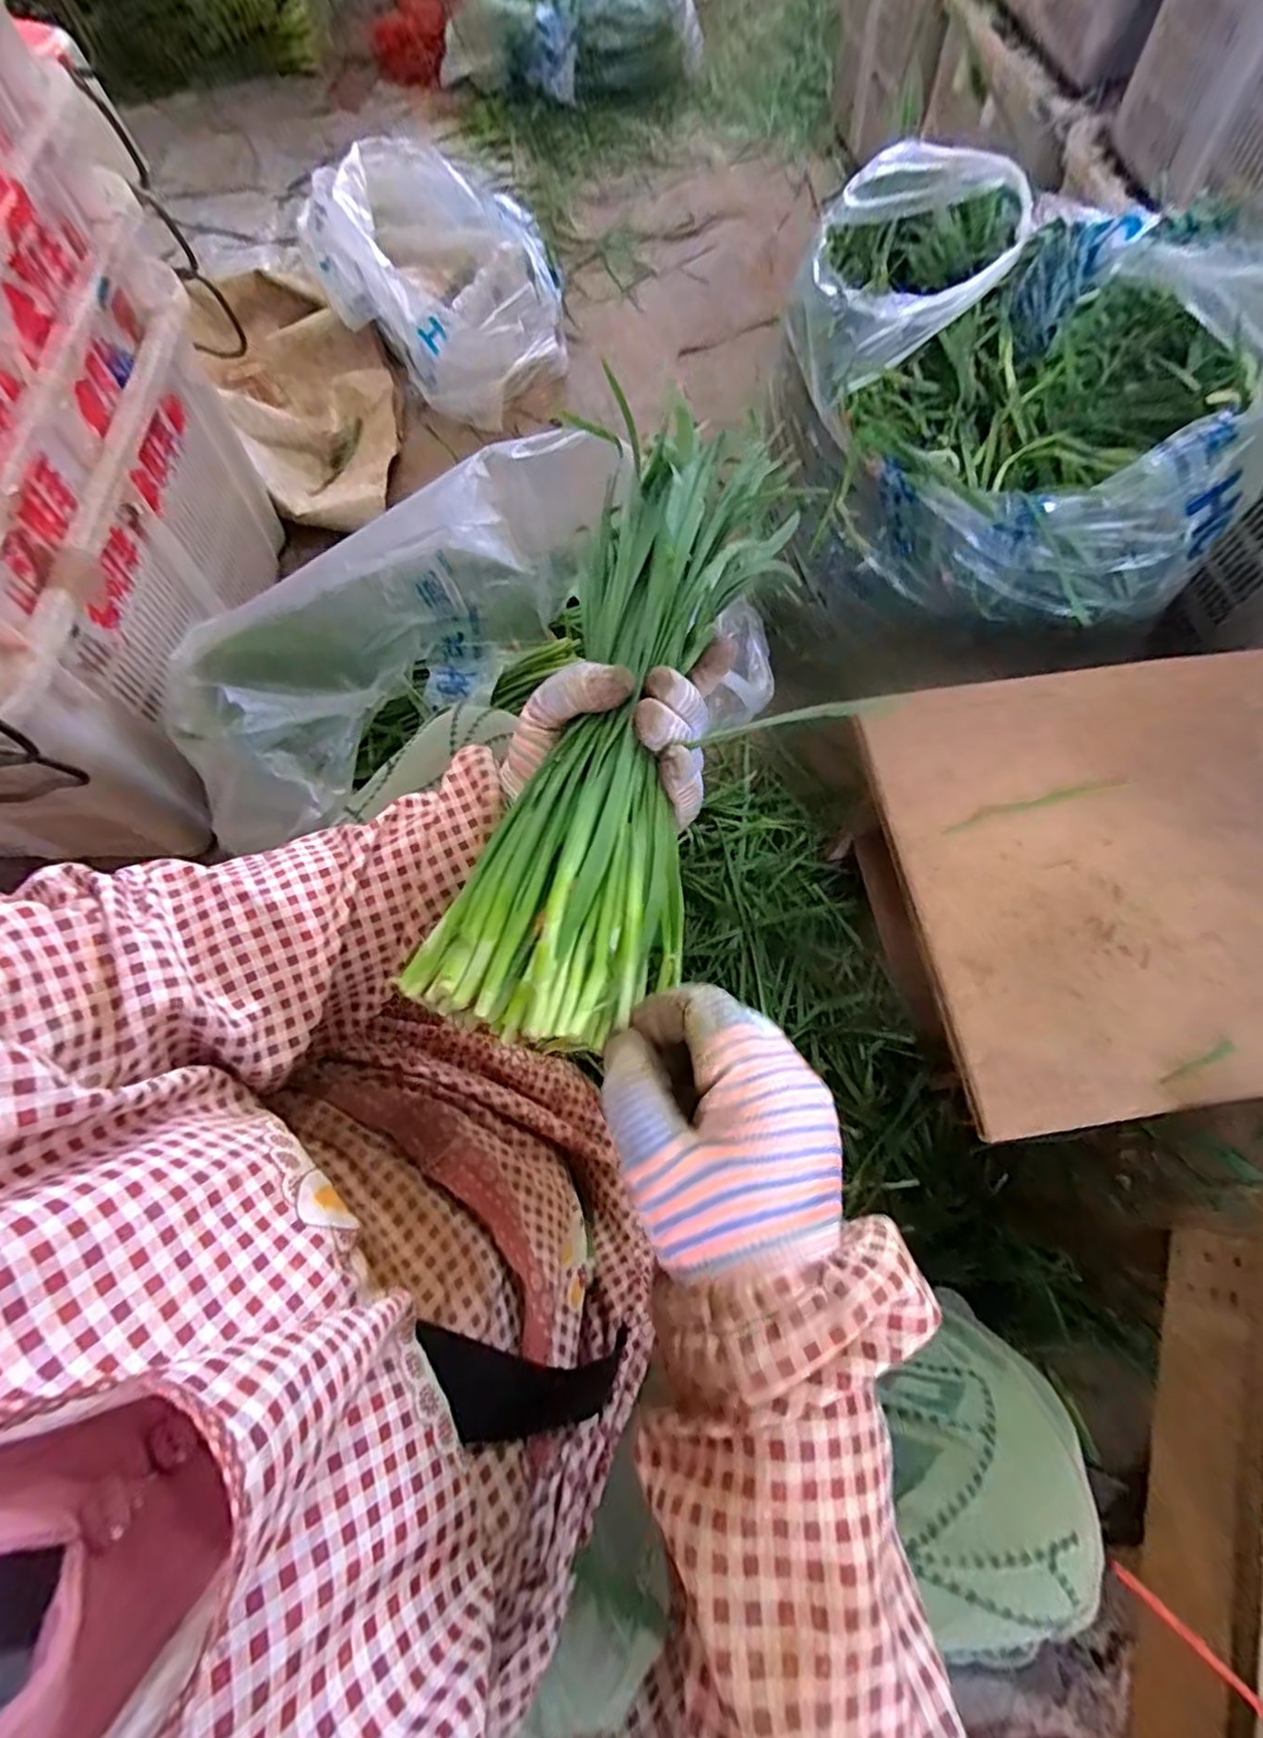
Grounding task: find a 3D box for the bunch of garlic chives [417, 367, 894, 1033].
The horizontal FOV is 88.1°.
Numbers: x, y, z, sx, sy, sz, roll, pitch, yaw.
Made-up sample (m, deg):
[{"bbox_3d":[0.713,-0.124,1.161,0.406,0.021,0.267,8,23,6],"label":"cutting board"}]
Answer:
[{"bbox_3d":[-0.001,-0.095,0.320,0.111,0.054,0.359,12,65,5],"label":"bunch of garlic chives"}]

